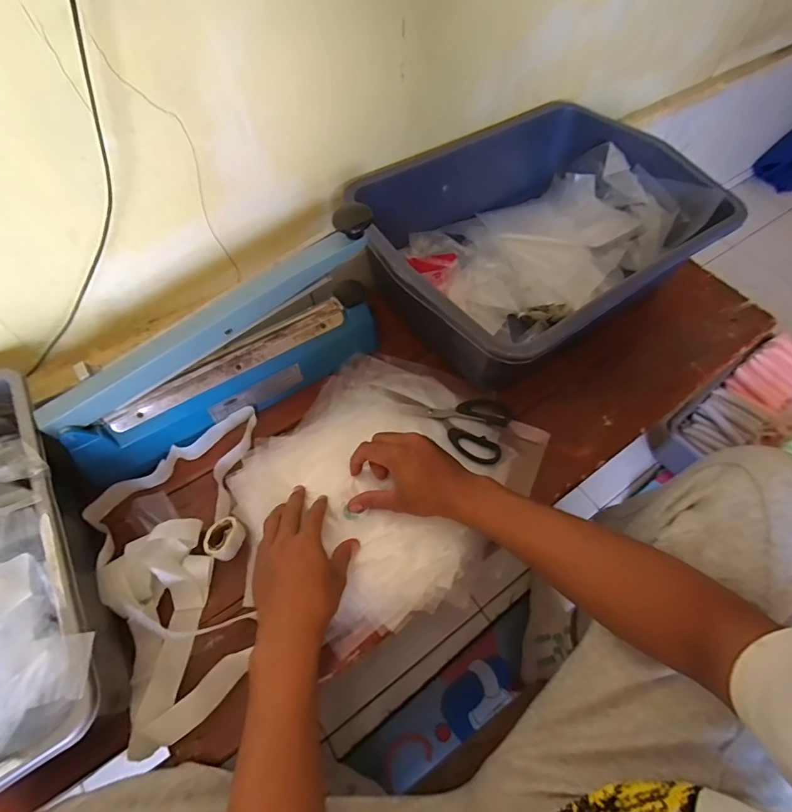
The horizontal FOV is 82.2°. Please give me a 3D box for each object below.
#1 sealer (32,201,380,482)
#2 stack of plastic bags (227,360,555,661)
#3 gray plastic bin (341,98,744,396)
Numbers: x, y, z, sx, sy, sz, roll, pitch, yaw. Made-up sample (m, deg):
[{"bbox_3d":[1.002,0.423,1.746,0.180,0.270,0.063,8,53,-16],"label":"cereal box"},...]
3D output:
[{"bbox_3d":[-0.193,-0.064,0.530,0.394,0.180,0.070,-31,65,-20],"label":"sealer"},{"bbox_3d":[-0.014,0.088,0.560,0.296,0.018,0.339,32,62,16],"label":"stack of plastic bags"},{"bbox_3d":[0.216,-0.270,0.699,0.440,0.138,0.340,-26,63,-17],"label":"gray plastic bin"}]

